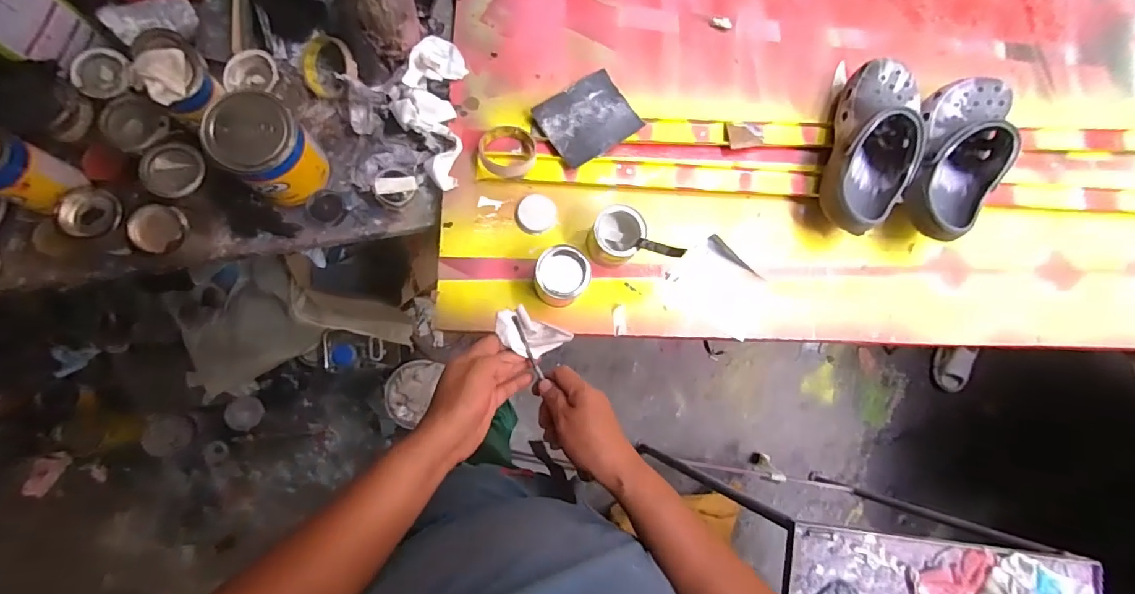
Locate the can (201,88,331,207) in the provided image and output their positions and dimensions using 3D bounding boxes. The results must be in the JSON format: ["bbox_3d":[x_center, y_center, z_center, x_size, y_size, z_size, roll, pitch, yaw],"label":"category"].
[{"bbox_3d":[-0.382,-0.188,0.628,0.101,0.148,0.096,1,82,-5],"label":"can"}]

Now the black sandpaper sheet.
[{"bbox_3d":[0.031,-0.273,0.734,0.140,0.005,0.114,-35,87,-11],"label":"black sandpaper sheet"}]

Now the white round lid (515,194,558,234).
[{"bbox_3d":[-0.046,-0.123,0.706,0.058,0.005,0.059,1,82,-5],"label":"white round lid"}]

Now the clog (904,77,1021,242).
[{"bbox_3d":[0.597,-0.216,0.740,0.115,0.108,0.275,25,81,-1],"label":"clog"}]

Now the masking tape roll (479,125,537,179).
[{"bbox_3d":[-0.087,-0.214,0.706,0.081,0.023,0.074,1,82,-5],"label":"masking tape roll"}]

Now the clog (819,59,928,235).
[{"bbox_3d":[0.469,-0.226,0.732,0.116,0.108,0.273,21,81,-2],"label":"clog"}]

